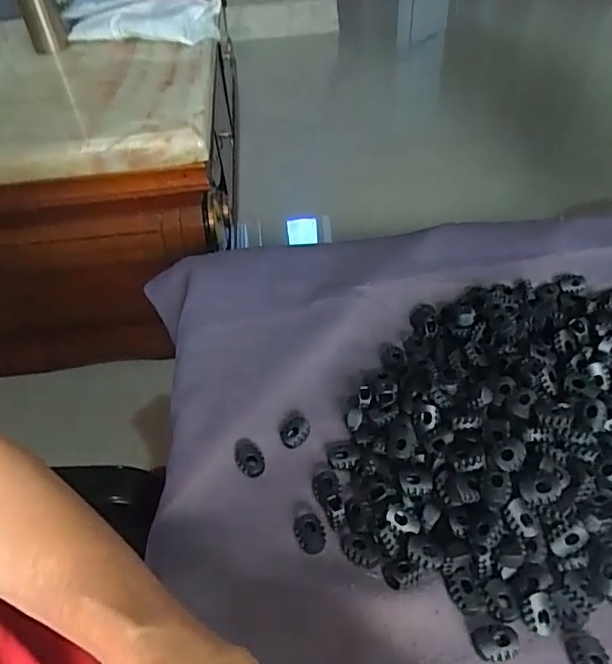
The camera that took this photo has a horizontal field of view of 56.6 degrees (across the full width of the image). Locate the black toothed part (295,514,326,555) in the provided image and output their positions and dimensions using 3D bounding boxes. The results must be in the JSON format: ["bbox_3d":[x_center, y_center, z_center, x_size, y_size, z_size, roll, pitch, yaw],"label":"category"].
[{"bbox_3d":[0.003,0.121,0.340,0.017,0.006,0.023,-15,46,-10],"label":"black toothed part"}]

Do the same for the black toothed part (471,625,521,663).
[{"bbox_3d":[0.100,0.163,0.298,0.023,0.006,0.017,-7,45,-3],"label":"black toothed part"}]

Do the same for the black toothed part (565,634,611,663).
[{"bbox_3d":[0.146,0.167,0.291,0.017,0.007,0.023,-11,45,-7],"label":"black toothed part"}]

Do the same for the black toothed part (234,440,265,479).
[{"bbox_3d":[-0.039,0.084,0.382,0.017,0.007,0.030,-22,47,-17],"label":"black toothed part"}]

